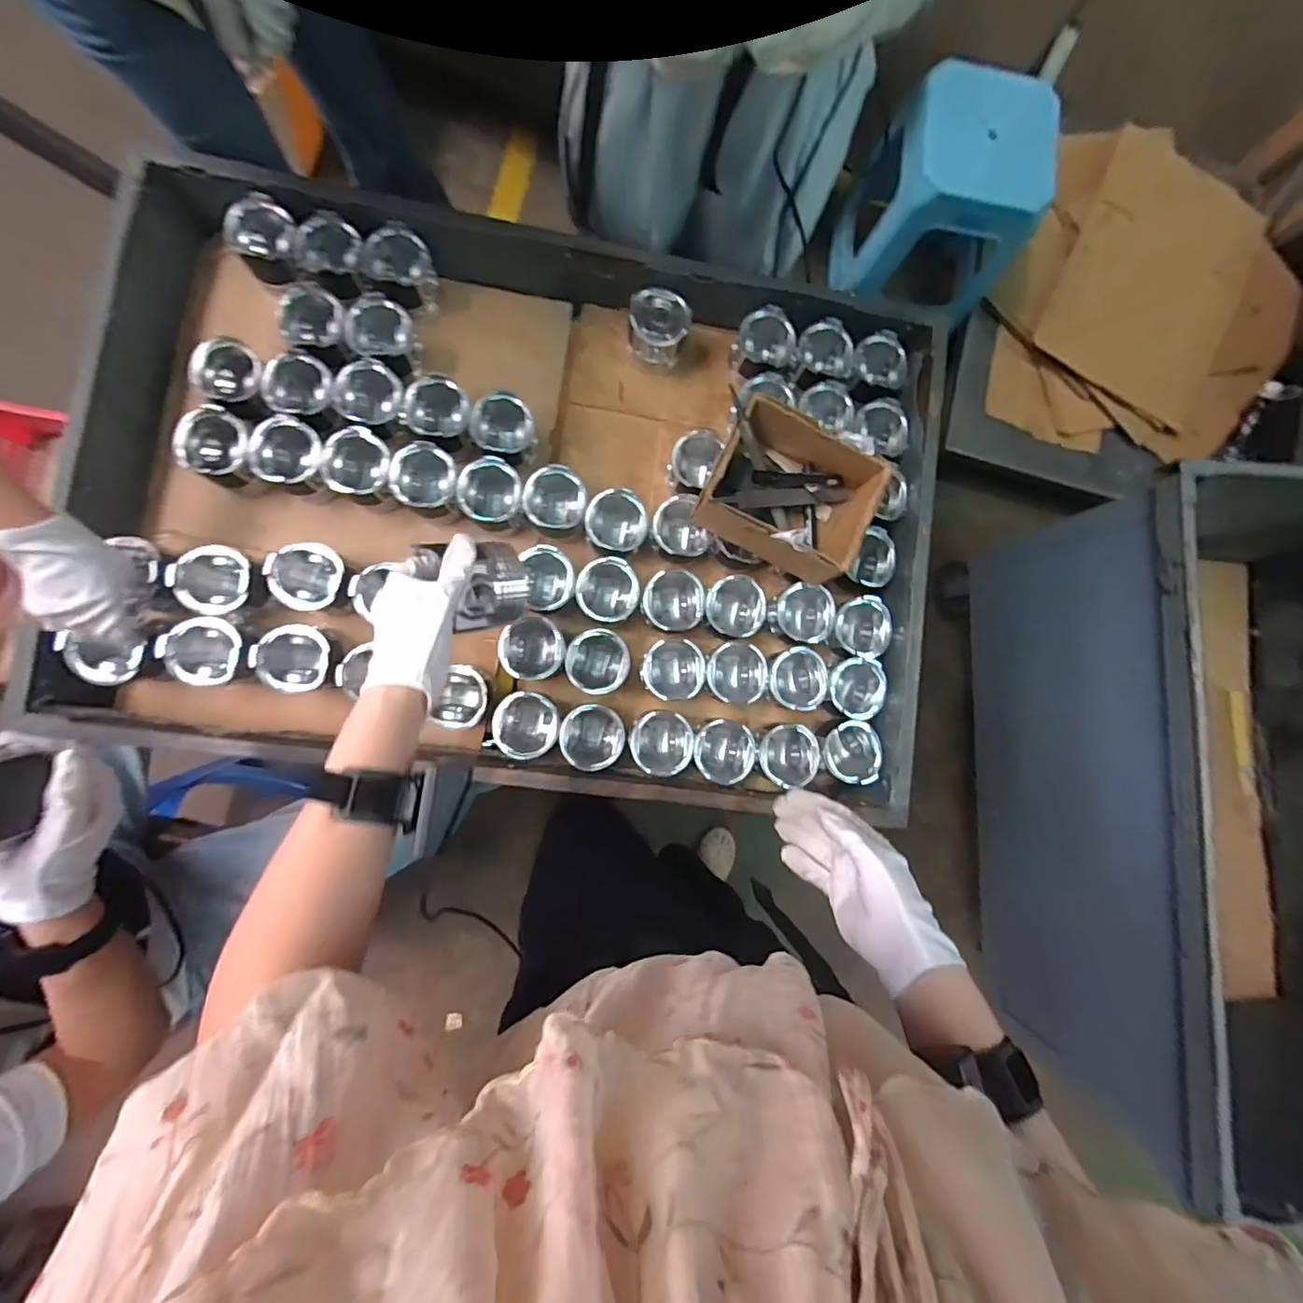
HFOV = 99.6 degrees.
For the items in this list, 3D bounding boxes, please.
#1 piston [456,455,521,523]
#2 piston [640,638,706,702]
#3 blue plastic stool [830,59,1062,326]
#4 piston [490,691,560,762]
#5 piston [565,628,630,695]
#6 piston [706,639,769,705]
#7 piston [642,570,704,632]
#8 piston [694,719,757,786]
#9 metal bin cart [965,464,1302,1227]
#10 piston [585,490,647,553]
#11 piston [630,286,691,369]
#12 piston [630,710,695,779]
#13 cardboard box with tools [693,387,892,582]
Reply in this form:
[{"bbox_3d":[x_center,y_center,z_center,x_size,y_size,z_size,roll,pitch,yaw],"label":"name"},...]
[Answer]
[{"bbox_3d":[-0.216,-0.208,0.750,0.079,0.086,0.083,0,86,-7],"label":"piston"},{"bbox_3d":[0.028,0.026,0.766,0.082,0.064,0.080,0,86,-7],"label":"piston"},{"bbox_3d":[0.636,-0.951,1.213,0.333,0.349,0.291,7,85,-6],"label":"blue plastic stool"},{"bbox_3d":[-0.166,0.096,0.745,0.081,0.068,0.081,-32,90,-8],"label":"piston"},{"bbox_3d":[-0.073,0.014,0.741,0.080,0.079,0.082,0,86,-7],"label":"piston"},{"bbox_3d":[0.115,0.030,0.774,0.082,0.067,0.081,11,85,-6],"label":"piston"},{"bbox_3d":[0.027,-0.069,0.766,0.085,0.065,0.083,0,86,-7],"label":"piston"},{"bbox_3d":[0.096,0.136,0.757,0.081,0.073,0.081,0,86,-7],"label":"piston"},{"bbox_3d":[1.138,0.295,1.073,0.755,0.546,1.099,1,86,-7],"label":"metal bin cart"},{"bbox_3d":[-0.049,-0.177,0.767,0.080,0.076,0.074,0,86,-7],"label":"piston"},{"bbox_3d":[0.008,-0.463,0.797,0.083,0.075,0.079,0,86,-7],"label":"piston"},{"bbox_3d":[0.011,0.122,0.755,0.082,0.064,0.083,0,86,-7],"label":"piston"},{"bbox_3d":[0.172,-0.200,0.716,0.199,0.111,0.153,26,84,-4],"label":"cardboard box with tools"}]

